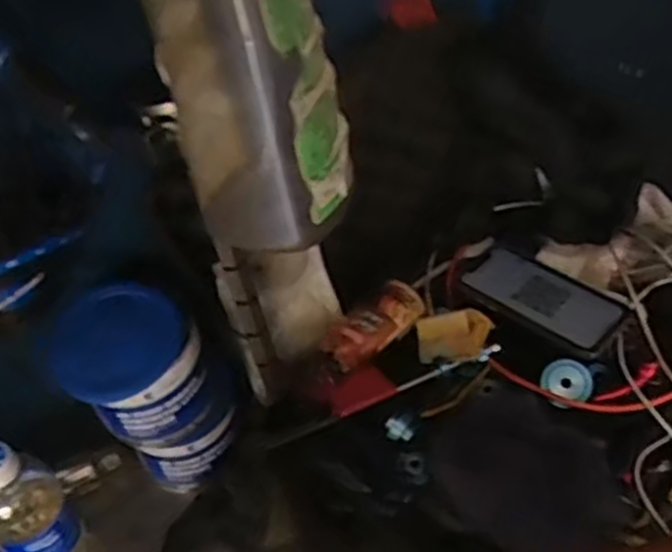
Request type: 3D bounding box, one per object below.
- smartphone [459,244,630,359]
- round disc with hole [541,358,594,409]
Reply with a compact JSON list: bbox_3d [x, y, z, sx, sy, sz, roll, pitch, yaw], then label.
[{"bbox_3d":[0.188,0.018,0.721,0.146,0.010,0.082,32,57,30],"label":"smartphone"},{"bbox_3d":[0.198,0.090,0.668,0.039,0.006,0.039,-3,72,8],"label":"round disc with hole"}]

